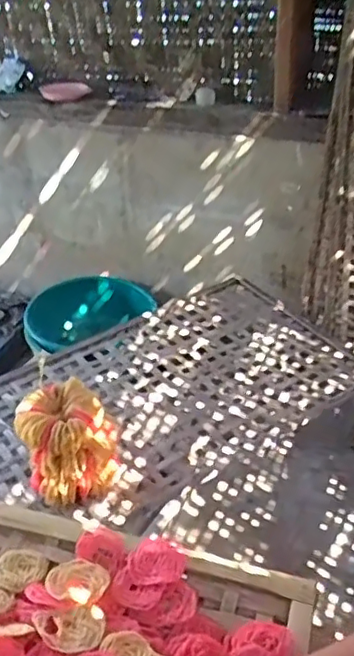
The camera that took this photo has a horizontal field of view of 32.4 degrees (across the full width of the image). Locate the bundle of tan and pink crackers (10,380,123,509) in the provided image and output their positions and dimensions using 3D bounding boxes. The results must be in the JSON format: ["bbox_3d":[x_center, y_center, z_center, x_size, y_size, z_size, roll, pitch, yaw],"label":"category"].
[{"bbox_3d":[-0.229,0.248,1.302,0.202,0.217,0.174,-12,38,-11],"label":"bundle of tan and pink crackers"}]

